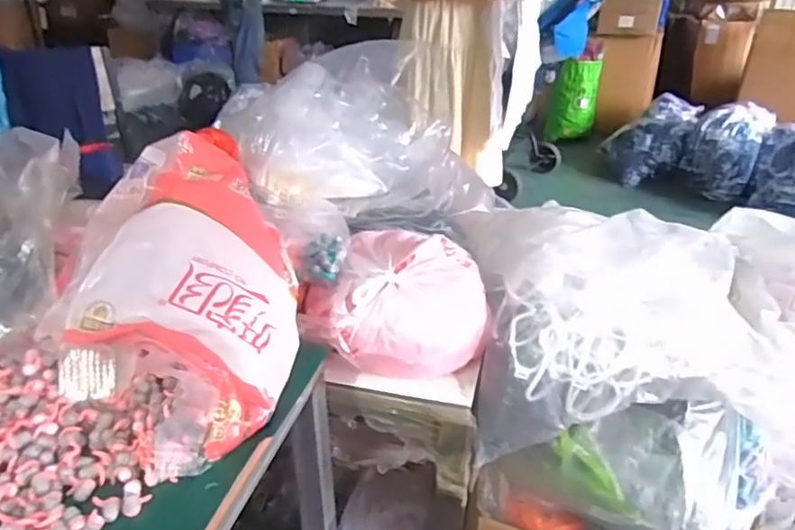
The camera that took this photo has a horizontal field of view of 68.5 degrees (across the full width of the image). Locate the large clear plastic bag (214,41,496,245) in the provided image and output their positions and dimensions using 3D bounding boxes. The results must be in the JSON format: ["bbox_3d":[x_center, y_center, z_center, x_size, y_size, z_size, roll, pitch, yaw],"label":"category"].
[{"bbox_3d":[-0.069,-0.190,0.954,0.365,0.227,0.260,-15,33,-25],"label":"large clear plastic bag"}]

